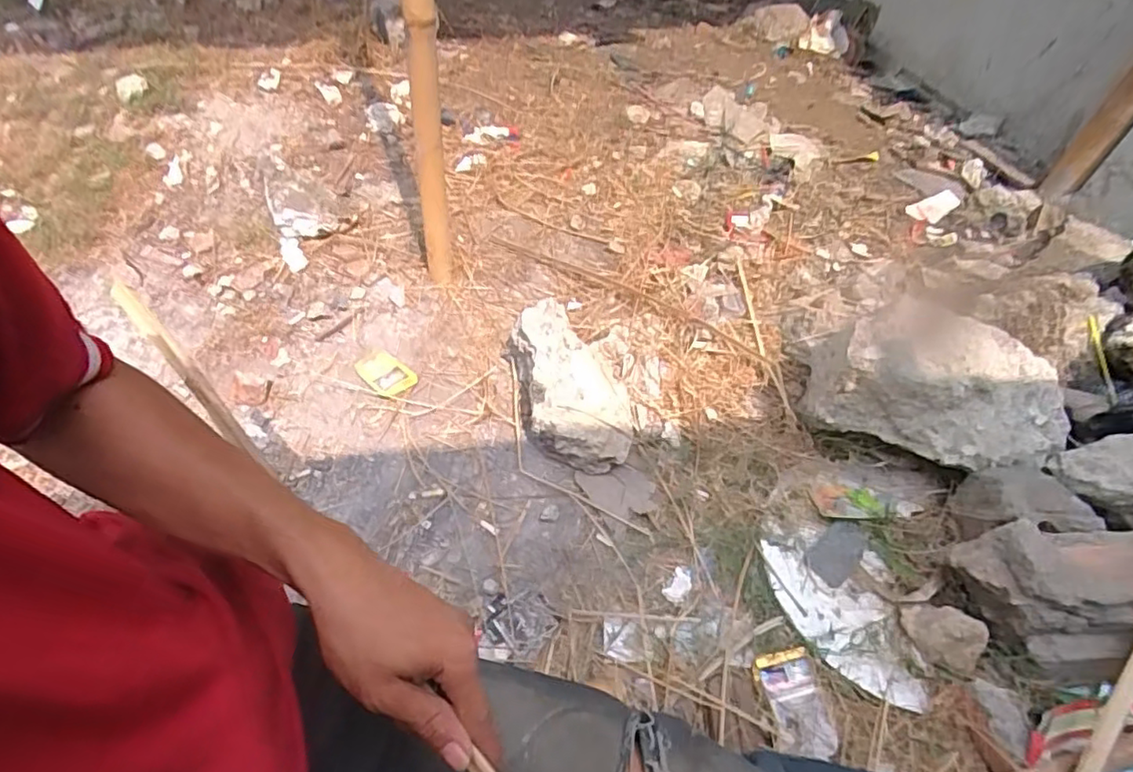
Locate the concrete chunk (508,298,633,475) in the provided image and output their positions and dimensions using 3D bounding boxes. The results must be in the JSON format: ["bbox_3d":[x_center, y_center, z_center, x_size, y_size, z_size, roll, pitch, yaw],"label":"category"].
[{"bbox_3d":[0.014,-0.004,1.004,0.170,0.102,0.285,-8,51,-14],"label":"concrete chunk"}]

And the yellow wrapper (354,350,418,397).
[{"bbox_3d":[-0.308,-0.020,1.045,0.105,0.010,0.062,33,53,19],"label":"yellow wrapper"}]

